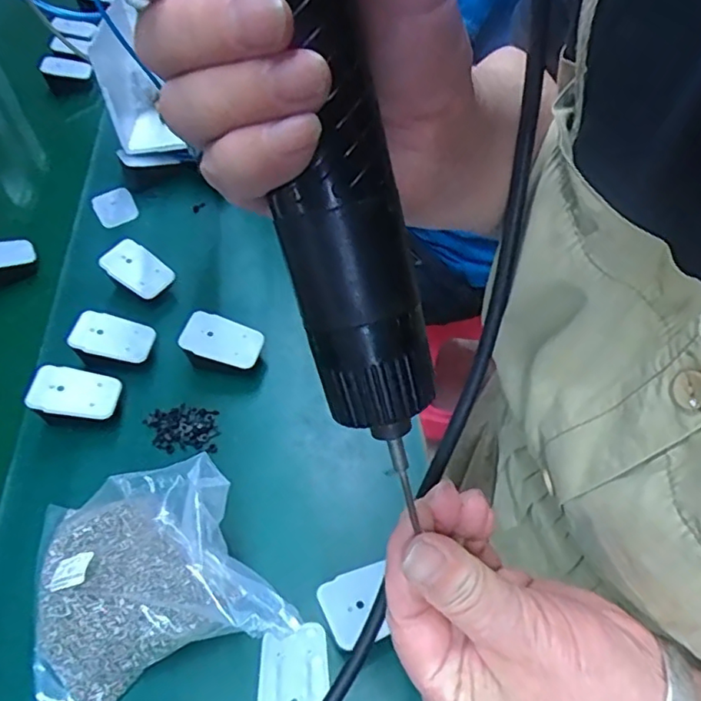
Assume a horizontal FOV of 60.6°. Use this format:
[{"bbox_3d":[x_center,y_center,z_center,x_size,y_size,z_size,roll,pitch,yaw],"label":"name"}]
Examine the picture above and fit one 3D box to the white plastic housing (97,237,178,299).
[{"bbox_3d":[-0.219,-0.084,0.620,0.066,0.016,0.042,37,65,-4],"label":"white plastic housing"}]

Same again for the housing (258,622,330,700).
[{"bbox_3d":[-0.037,0.216,0.387,0.045,0.007,0.065,-6,50,0],"label":"housing"}]

